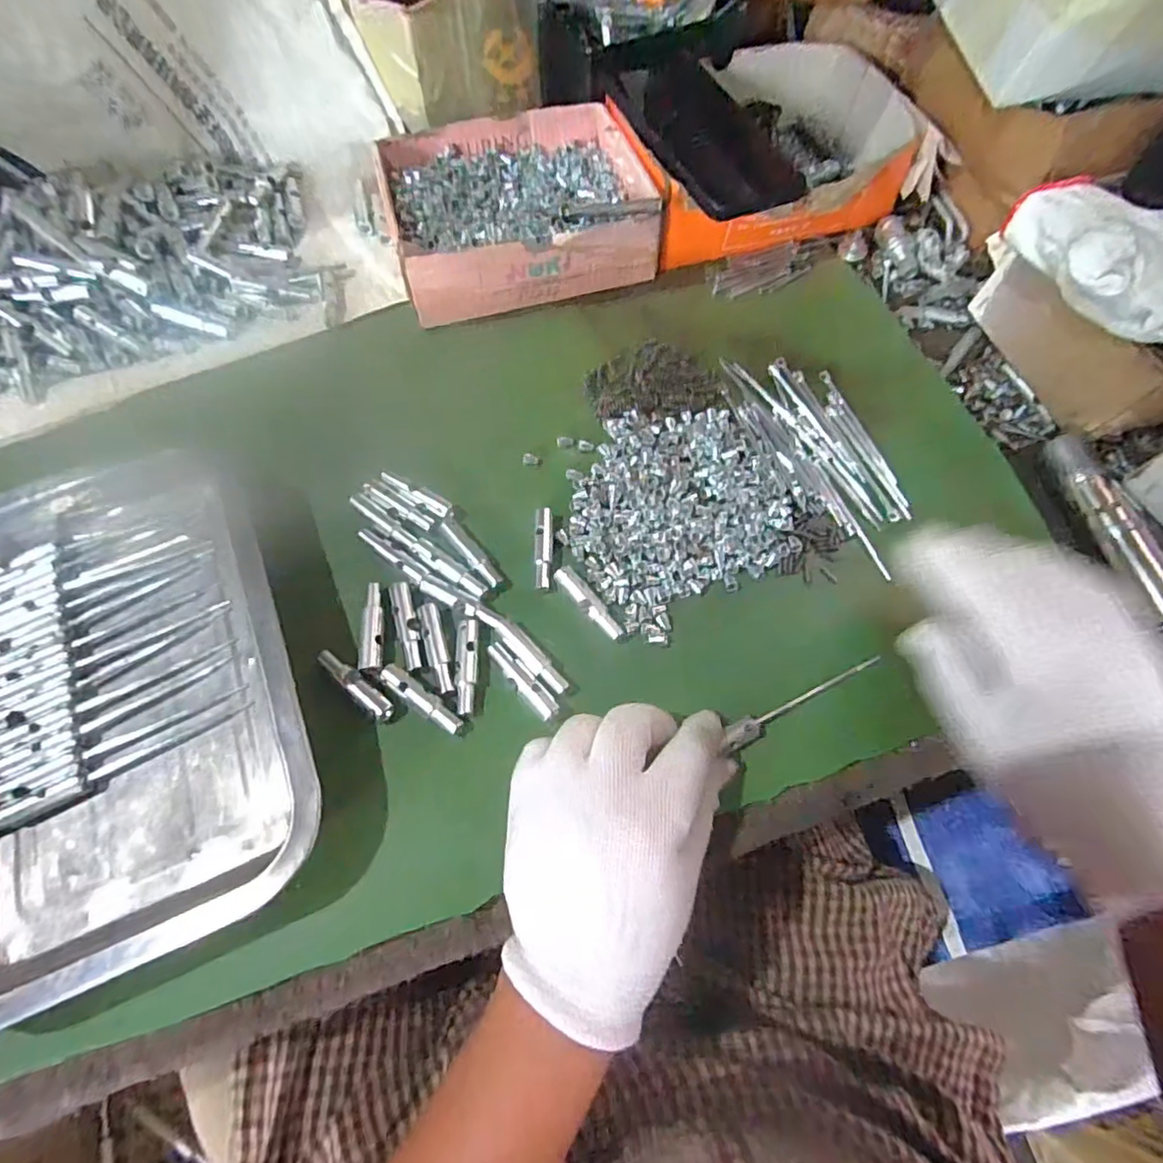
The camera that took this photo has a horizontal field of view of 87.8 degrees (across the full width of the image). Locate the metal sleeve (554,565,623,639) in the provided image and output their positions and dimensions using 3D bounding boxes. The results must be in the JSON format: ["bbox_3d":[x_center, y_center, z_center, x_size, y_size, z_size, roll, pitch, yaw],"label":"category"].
[{"bbox_3d":[0.005,0.011,0.335,0.012,0.007,0.050,-37,73,-15],"label":"metal sleeve"}]

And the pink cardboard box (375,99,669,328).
[{"bbox_3d":[-0.047,-0.271,0.428,0.179,0.046,0.156,-16,69,-8],"label":"pink cardboard box"}]

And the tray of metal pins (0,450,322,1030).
[{"bbox_3d":[-0.247,0.048,0.302,0.187,0.038,0.275,-22,70,-10],"label":"tray of metal pins"}]

